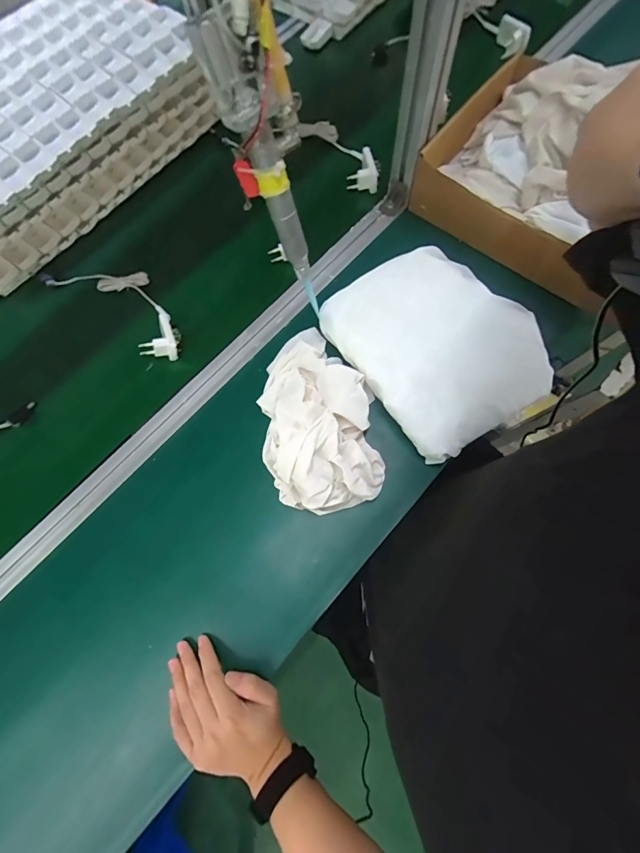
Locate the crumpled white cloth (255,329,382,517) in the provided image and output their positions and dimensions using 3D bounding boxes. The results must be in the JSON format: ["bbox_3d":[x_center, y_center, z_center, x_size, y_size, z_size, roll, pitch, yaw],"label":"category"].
[{"bbox_3d":[-0.006,-0.018,0.469,0.147,0.073,0.235,-12,63,-3],"label":"crumpled white cloth"}]

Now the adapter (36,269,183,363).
[{"bbox_3d":[-0.298,-0.189,0.571,0.273,0.043,0.100,34,70,18],"label":"adapter"}]

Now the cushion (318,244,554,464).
[{"bbox_3d":[0.154,-0.108,0.496,0.218,0.050,0.259,-32,77,-3],"label":"cushion"}]

